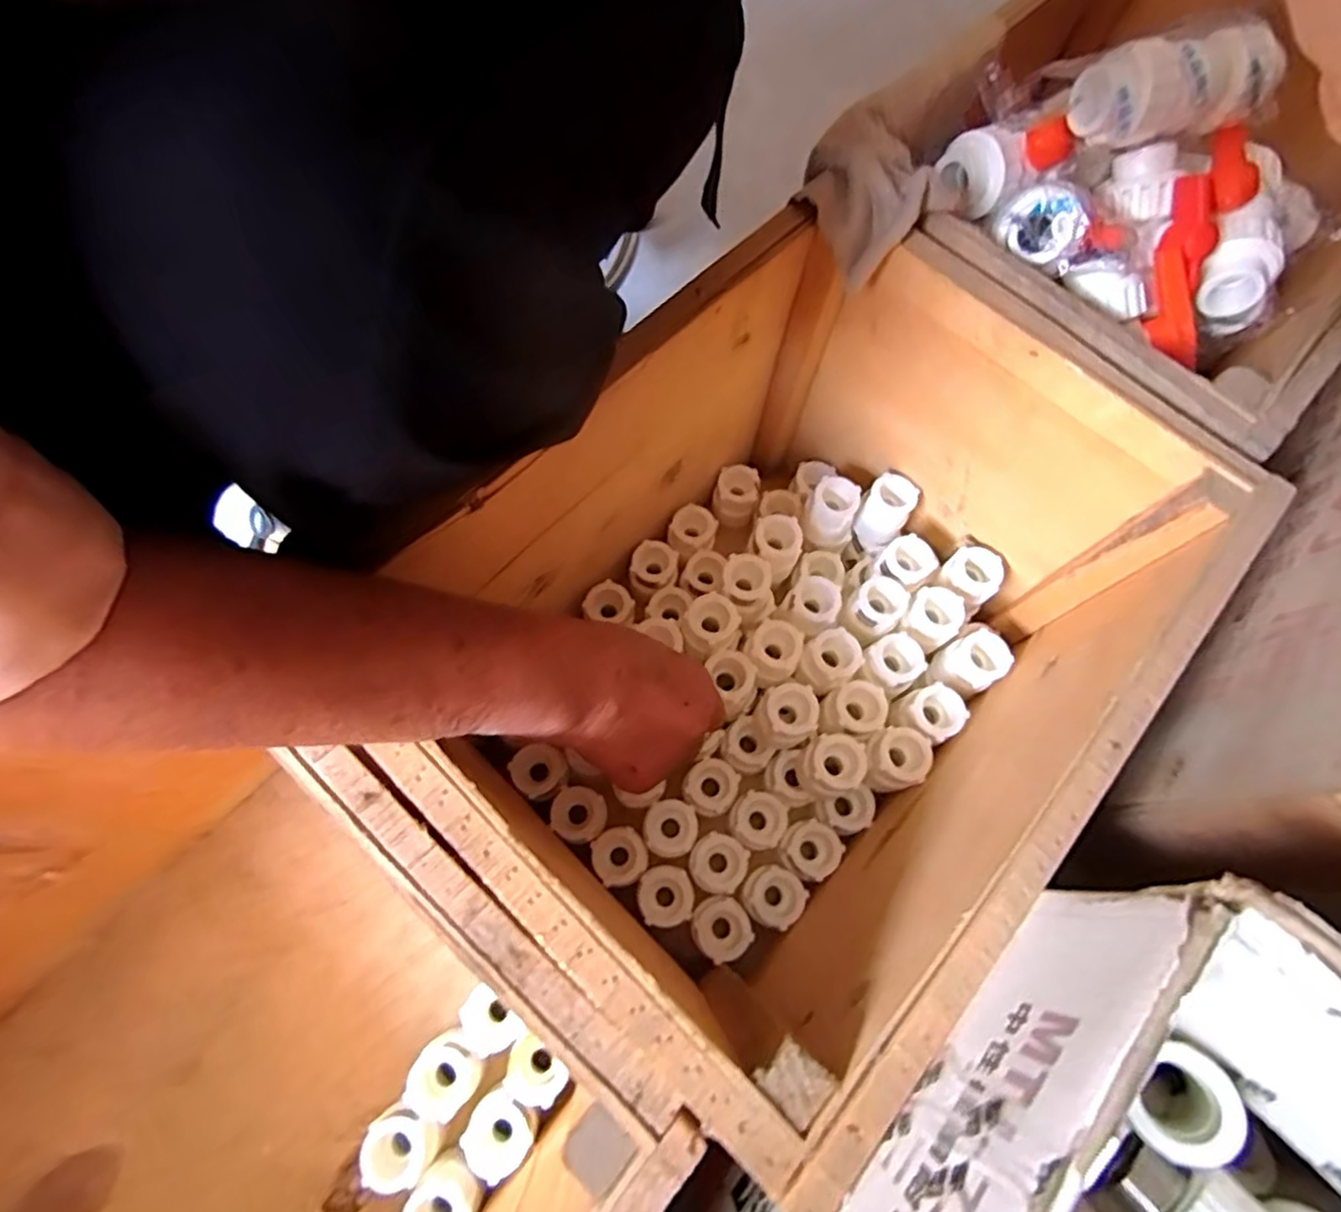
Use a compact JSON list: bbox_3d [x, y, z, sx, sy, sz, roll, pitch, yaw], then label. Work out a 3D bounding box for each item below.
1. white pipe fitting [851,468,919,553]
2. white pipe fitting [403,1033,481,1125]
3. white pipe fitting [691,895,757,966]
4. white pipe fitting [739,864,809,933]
[{"bbox_3d":[0.171,-0.074,0.545,0.039,0.053,0.045,33,72,9],"label":"white pipe fitting"},{"bbox_3d":[-0.139,0.293,0.427,0.039,0.046,0.041,1,70,-2],"label":"white pipe fitting"},{"bbox_3d":[0.034,0.217,0.455,0.036,0.025,0.039,1,70,-2],"label":"white pipe fitting"},{"bbox_3d":[0.070,0.200,0.467,0.038,0.032,0.037,1,70,-2],"label":"white pipe fitting"}]

